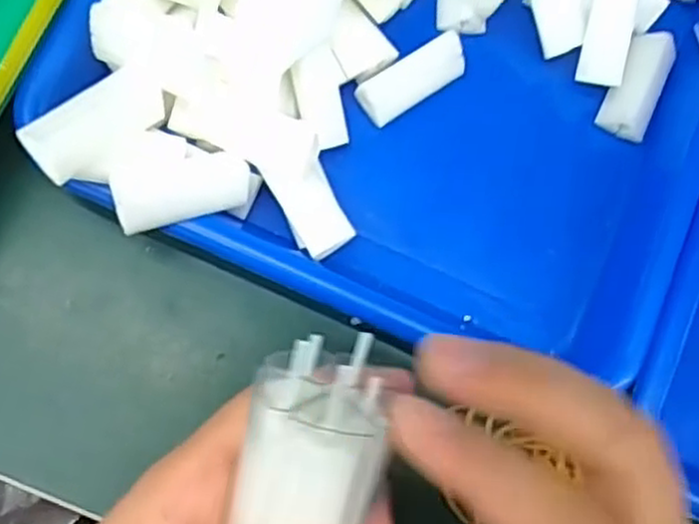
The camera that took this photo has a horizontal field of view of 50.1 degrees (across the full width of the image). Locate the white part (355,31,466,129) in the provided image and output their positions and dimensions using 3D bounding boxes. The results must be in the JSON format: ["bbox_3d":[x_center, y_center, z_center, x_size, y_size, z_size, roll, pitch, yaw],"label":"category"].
[{"bbox_3d":[0.026,-0.074,0.304,0.047,0.011,0.018,-35,86,-13],"label":"white part"}]

